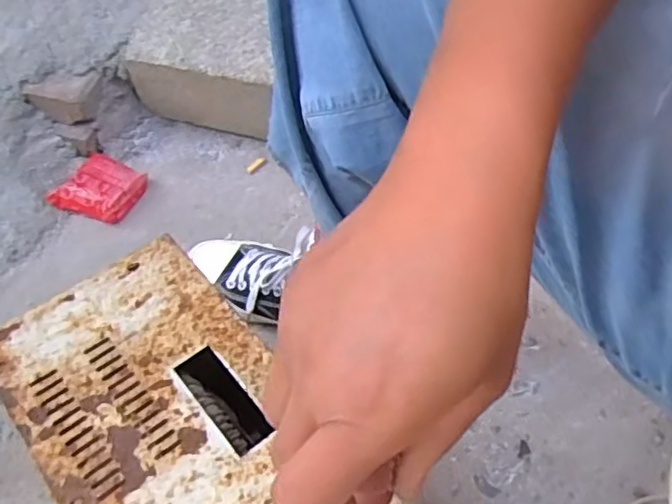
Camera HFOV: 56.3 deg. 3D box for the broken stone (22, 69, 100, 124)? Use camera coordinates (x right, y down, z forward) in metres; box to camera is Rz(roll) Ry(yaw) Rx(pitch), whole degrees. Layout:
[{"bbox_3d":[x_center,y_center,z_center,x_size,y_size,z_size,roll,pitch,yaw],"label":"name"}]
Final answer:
[{"bbox_3d":[-0.351,-0.199,0.822,0.093,0.050,0.041,-19,54,-16],"label":"broken stone"}]

